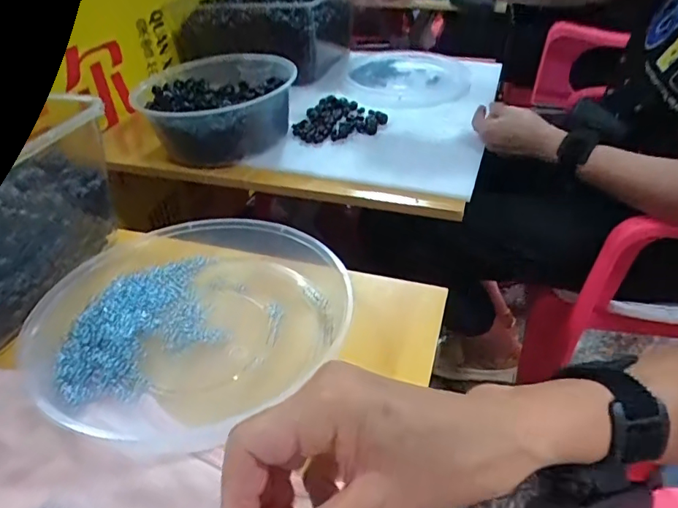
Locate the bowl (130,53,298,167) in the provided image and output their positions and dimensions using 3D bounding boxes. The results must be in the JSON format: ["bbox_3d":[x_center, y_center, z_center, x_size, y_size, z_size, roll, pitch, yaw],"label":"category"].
[{"bbox_3d":[-0.175,-0.238,0.769,0.220,0.086,0.255,-2,38,1],"label":"bowl"}]

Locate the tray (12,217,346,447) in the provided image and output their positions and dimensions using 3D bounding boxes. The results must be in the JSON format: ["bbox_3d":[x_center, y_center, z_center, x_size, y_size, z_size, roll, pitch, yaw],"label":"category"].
[{"bbox_3d":[-0.120,0.047,0.395,0.239,0.031,0.210,9,40,14],"label":"tray"}]

